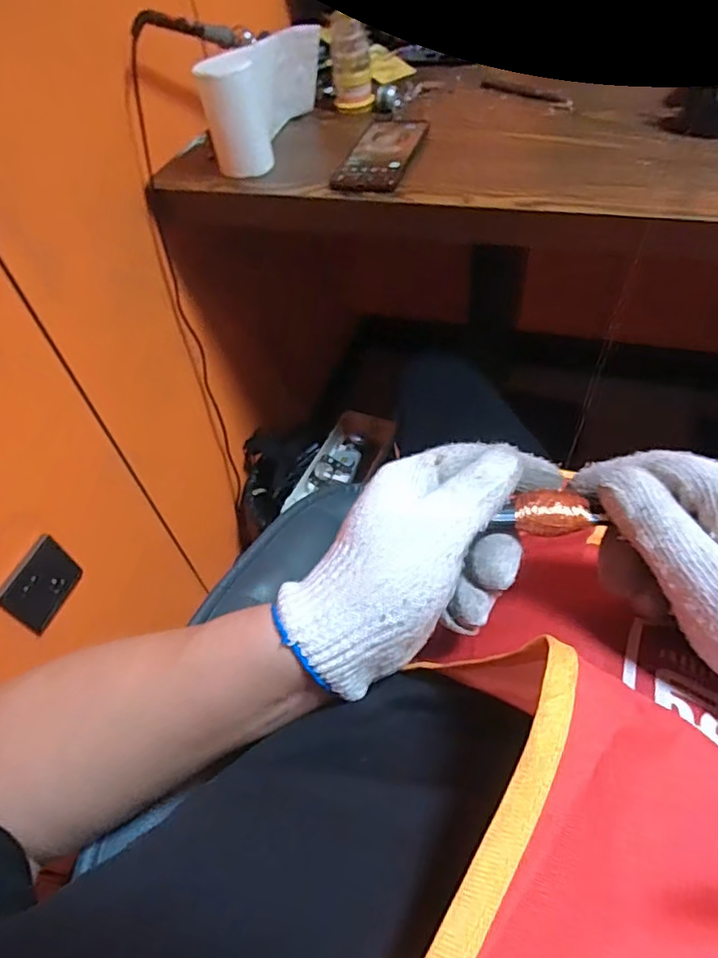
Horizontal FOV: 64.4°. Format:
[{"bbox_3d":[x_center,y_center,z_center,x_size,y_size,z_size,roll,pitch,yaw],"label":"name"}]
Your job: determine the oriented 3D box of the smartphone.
[{"bbox_3d":[0.028,-0.365,0.637,0.073,0.013,0.159,13,54,11],"label":"smartphone"}]

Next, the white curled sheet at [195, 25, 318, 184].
[{"bbox_3d":[-0.105,-0.438,0.650,0.049,0.096,0.195,18,55,14],"label":"white curled sheet"}]

